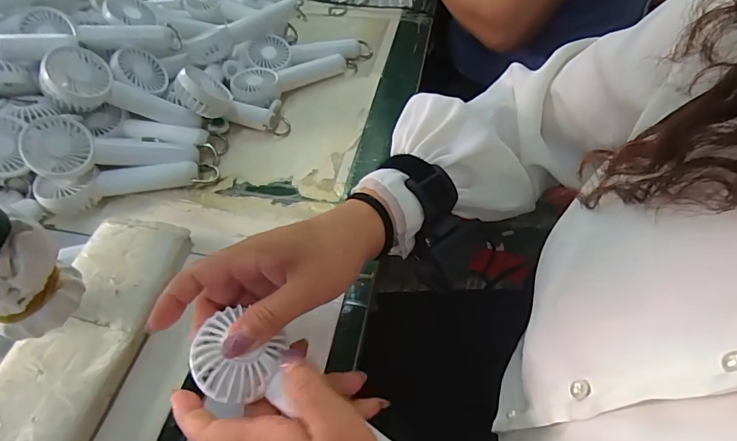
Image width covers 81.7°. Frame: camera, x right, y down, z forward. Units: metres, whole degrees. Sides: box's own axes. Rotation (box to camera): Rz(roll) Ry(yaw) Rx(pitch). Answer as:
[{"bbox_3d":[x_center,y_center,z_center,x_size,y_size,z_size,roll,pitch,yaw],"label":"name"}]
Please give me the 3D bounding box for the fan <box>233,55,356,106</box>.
[{"bbox_3d":[-0.087,-0.177,0.535,0.163,0.032,0.057,-19,55,-14],"label":"fan"}]

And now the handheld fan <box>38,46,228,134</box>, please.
[{"bbox_3d":[-0.243,-0.127,0.454,0.174,0.034,0.058,15,45,-31],"label":"handheld fan"}]

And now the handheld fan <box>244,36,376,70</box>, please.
[{"bbox_3d":[-0.076,-0.227,0.567,0.165,0.036,0.059,-19,54,-13],"label":"handheld fan"}]

